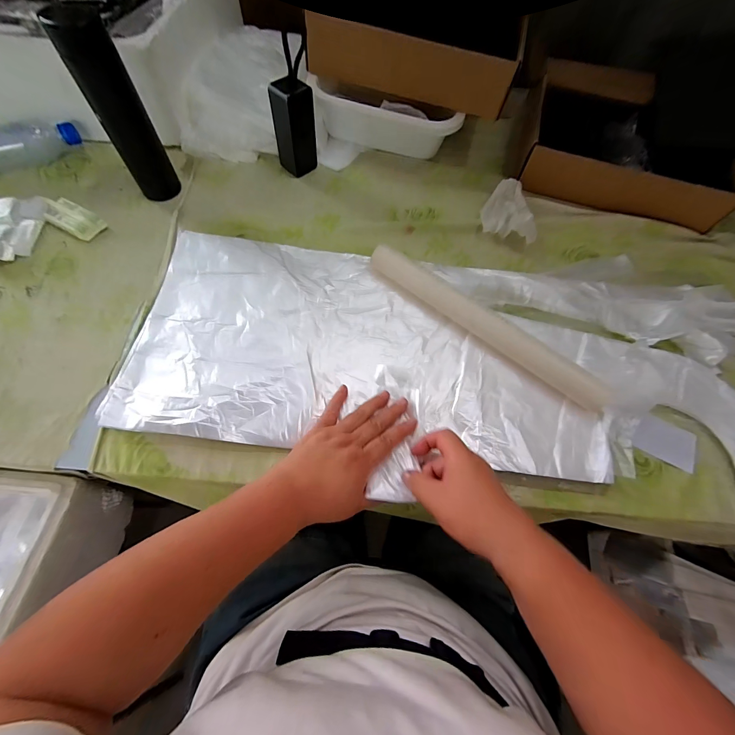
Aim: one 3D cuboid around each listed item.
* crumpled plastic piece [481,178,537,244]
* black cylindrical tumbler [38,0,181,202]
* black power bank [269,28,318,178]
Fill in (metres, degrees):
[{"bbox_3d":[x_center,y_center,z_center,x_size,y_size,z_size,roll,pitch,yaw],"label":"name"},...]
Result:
[{"bbox_3d":[0.246,-0.272,0.568,0.083,0.033,0.128,10,65,1],"label":"crumpled plastic piece"},{"bbox_3d":[-0.351,-0.358,0.471,0.064,0.219,0.054,-25,69,-14],"label":"black cylindrical tumbler"},{"bbox_3d":[-0.123,-0.420,0.535,0.056,0.183,0.047,-40,73,-19],"label":"black power bank"}]

